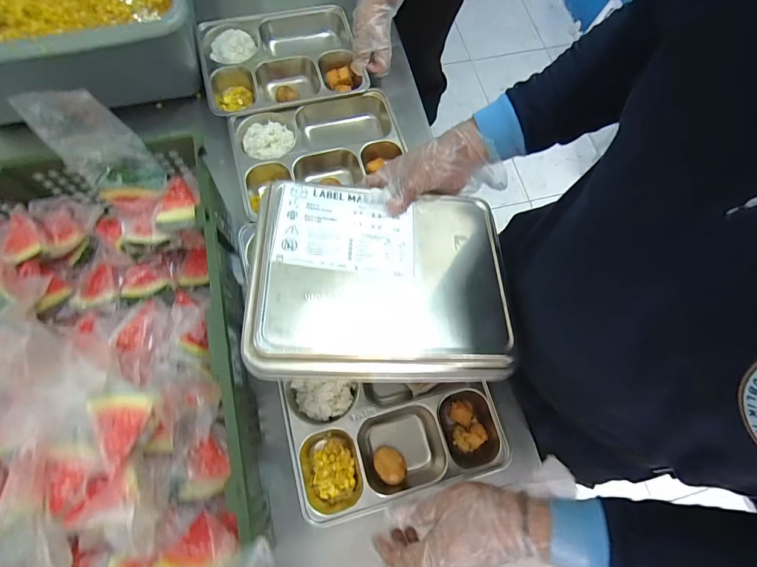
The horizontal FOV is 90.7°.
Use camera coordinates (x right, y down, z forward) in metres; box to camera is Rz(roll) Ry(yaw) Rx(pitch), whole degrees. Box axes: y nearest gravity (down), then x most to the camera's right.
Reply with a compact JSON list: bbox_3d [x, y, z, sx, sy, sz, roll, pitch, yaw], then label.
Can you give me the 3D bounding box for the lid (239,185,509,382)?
[{"bbox_3d":[0.005,-0.008,0.403,0.267,0.021,0.216,3,64,-11],"label":"lid"}]

